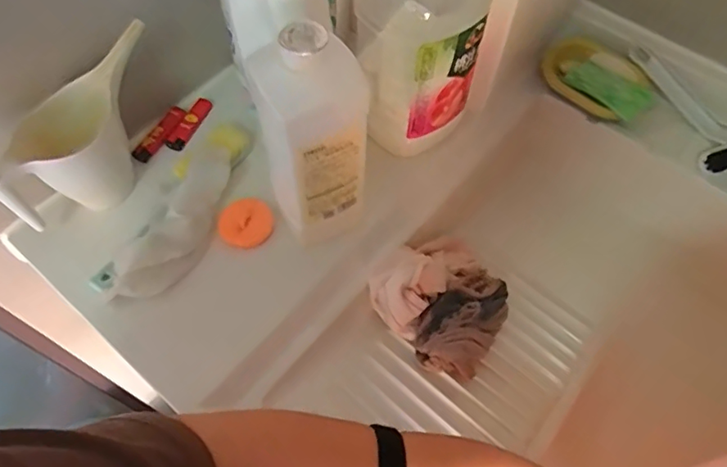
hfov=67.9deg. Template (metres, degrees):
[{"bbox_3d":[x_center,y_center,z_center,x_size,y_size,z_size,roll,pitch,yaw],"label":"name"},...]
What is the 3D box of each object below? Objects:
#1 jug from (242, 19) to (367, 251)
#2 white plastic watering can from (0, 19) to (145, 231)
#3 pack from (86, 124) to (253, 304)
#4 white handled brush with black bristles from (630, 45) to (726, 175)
[{"bbox_3d":[-0.044,-0.068,0.472,0.091,0.228,0.058,-8,61,-6],"label":"jug"},{"bbox_3d":[-0.269,-0.090,0.527,0.065,0.135,0.181,40,67,19],"label":"white plastic watering can"},{"bbox_3d":[-0.182,-0.027,0.544,0.076,0.060,0.216,28,64,14],"label":"pack"},{"bbox_3d":[0.414,-0.159,0.648,0.108,0.046,0.191,-17,62,-10],"label":"white handled brush with black bristles"}]

